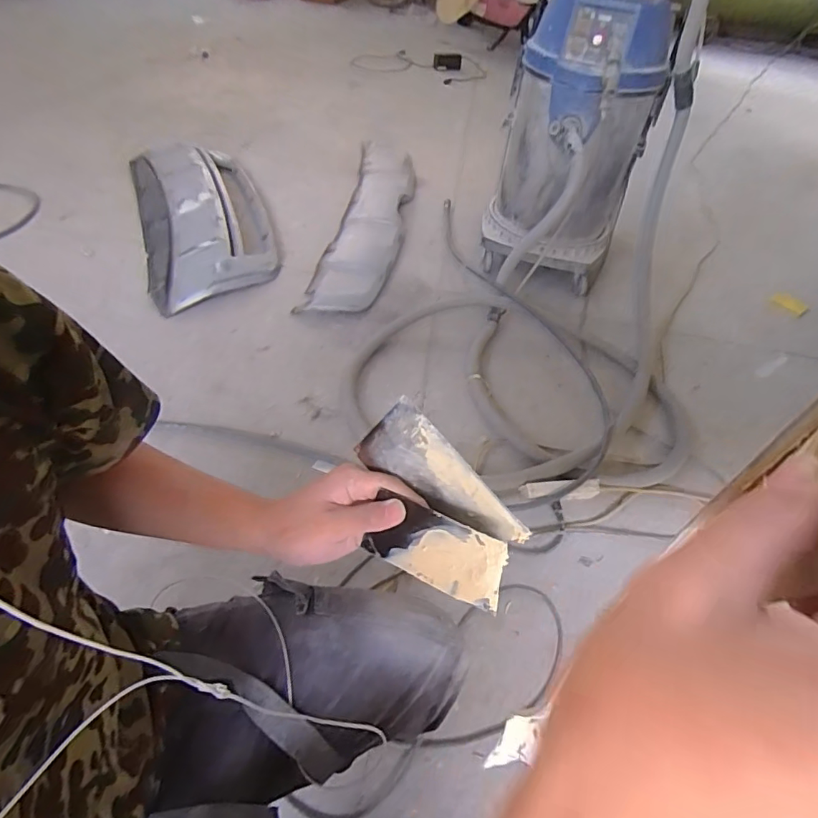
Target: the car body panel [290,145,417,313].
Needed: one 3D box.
[{"bbox_3d":[-0.131,-0.701,1.771,0.258,0.044,1.114,8,51,4],"label":"car body panel"}]

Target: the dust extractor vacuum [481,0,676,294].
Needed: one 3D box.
[{"bbox_3d":[0.445,-0.747,1.398,0.380,0.627,0.369,18,50,12],"label":"dust extractor vacuum"}]

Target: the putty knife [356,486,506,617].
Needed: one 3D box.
[{"bbox_3d":[0.016,0.108,0.390,0.120,0.071,0.005,19,32,29],"label":"putty knife"}]

